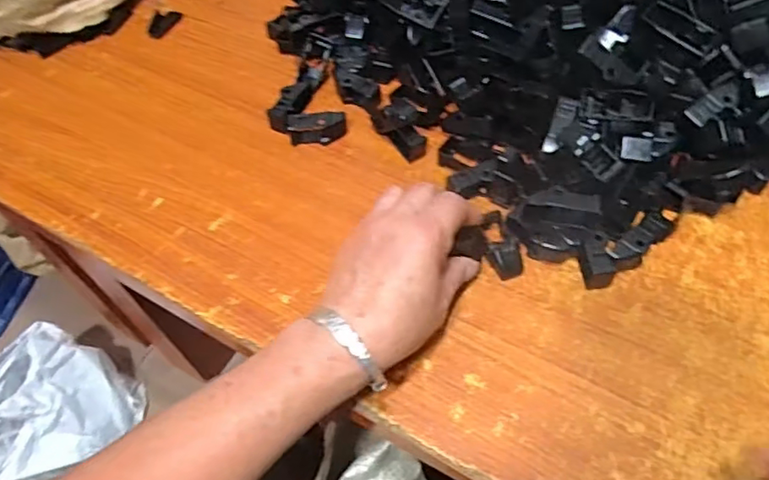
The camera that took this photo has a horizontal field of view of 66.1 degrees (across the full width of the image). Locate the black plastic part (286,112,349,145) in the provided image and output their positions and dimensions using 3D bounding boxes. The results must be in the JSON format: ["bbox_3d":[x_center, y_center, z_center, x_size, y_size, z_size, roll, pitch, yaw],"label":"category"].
[{"bbox_3d":[-0.056,-0.096,0.502,0.049,0.025,0.019,-14,56,-4],"label":"black plastic part"}]

